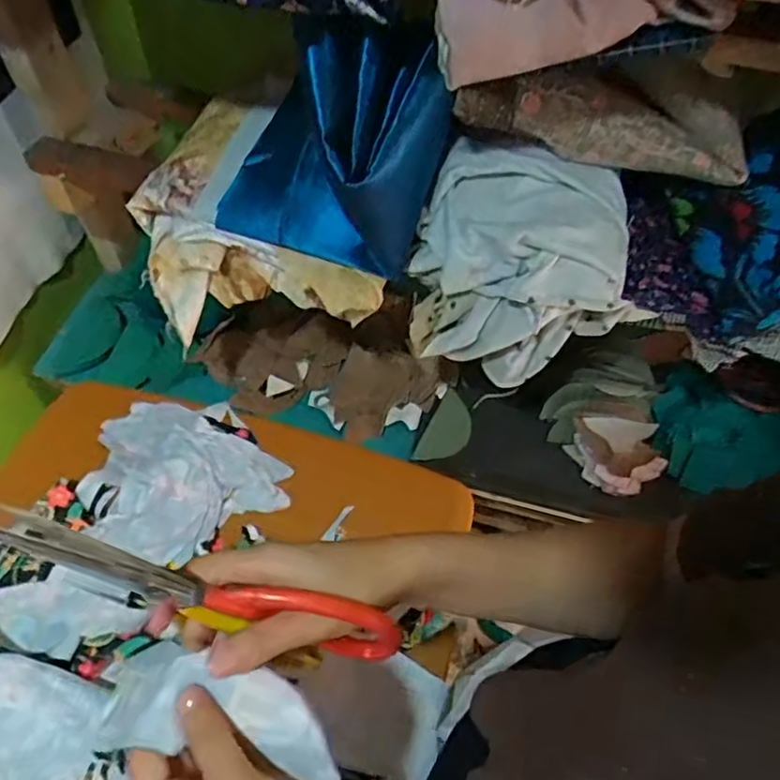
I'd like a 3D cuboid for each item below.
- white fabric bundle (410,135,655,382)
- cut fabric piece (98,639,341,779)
[{"bbox_3d":[0.126,-0.114,0.592,0.200,0.161,0.128,11,54,5],"label":"white fabric bundle"},{"bbox_3d":[-0.078,0.160,0.314,0.120,0.014,0.046,14,54,9],"label":"cut fabric piece"}]

